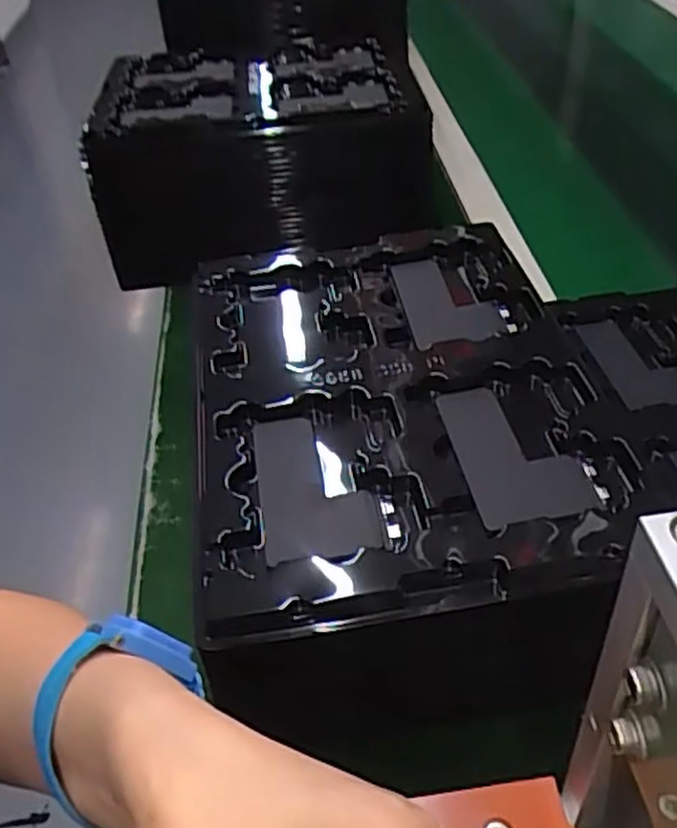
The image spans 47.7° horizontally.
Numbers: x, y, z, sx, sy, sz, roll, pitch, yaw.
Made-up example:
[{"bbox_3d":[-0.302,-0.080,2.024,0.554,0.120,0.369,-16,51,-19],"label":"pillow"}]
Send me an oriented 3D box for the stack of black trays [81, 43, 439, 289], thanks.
[{"bbox_3d":[-0.072,-0.259,0.764,0.304,0.139,0.221,-7,42,-1],"label":"stack of black trays"}]

